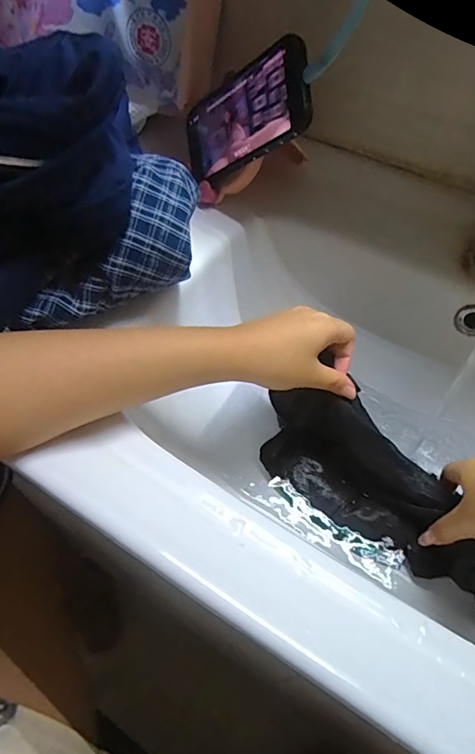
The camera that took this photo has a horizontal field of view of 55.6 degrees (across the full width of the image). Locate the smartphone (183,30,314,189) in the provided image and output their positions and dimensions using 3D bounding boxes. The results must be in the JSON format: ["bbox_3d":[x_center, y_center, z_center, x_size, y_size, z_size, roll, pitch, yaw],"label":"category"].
[{"bbox_3d":[0.004,-0.231,0.406,0.011,0.074,0.146,-14,8,-40],"label":"smartphone"}]

